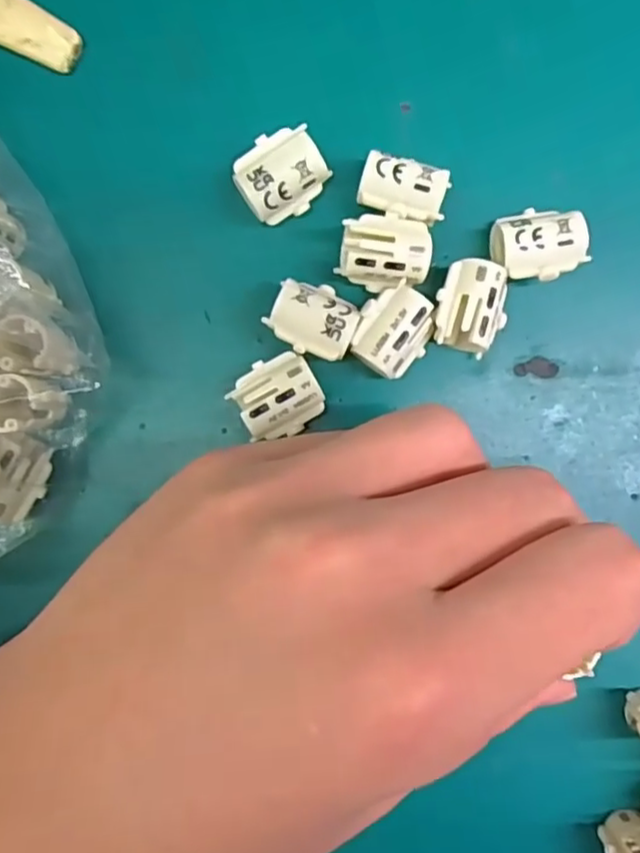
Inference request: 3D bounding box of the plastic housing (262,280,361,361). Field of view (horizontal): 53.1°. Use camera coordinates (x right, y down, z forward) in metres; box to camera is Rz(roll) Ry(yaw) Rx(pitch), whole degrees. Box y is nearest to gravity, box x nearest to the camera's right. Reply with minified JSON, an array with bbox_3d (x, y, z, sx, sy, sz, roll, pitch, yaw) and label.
[{"bbox_3d":[-0.001,-0.028,0.169,0.021,0.014,0.018,23,92,-1],"label":"plastic housing"}]

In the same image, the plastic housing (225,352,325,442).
[{"bbox_3d":[-0.011,-0.008,0.170,0.021,0.015,0.019,-28,92,1],"label":"plastic housing"}]

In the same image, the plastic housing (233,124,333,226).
[{"bbox_3d":[-0.010,-0.065,0.168,0.022,0.015,0.018,-28,92,1],"label":"plastic housing"}]

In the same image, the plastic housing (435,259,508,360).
[{"bbox_3d":[0.039,-0.031,0.170,0.017,0.014,0.024,3,92,0],"label":"plastic housing"}]

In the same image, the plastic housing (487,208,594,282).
[{"bbox_3d":[0.057,-0.047,0.170,0.024,0.014,0.017,-13,92,0],"label":"plastic housing"}]

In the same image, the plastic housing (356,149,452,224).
[{"bbox_3d":[0.021,-0.061,0.168,0.022,0.014,0.014,15,92,-1],"label":"plastic housing"}]

